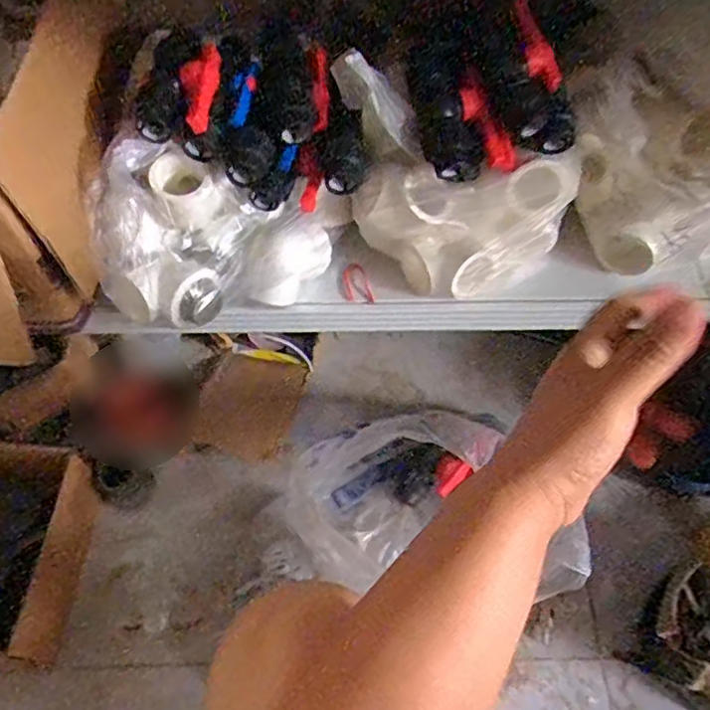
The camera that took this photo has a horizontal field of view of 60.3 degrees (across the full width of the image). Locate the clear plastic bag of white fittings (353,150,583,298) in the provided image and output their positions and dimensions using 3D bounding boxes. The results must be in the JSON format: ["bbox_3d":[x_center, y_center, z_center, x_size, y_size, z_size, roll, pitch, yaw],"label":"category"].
[{"bbox_3d":[0.129,-0.140,0.692,0.249,0.130,0.095,-4,60,0],"label":"clear plastic bag of white fittings"}]

